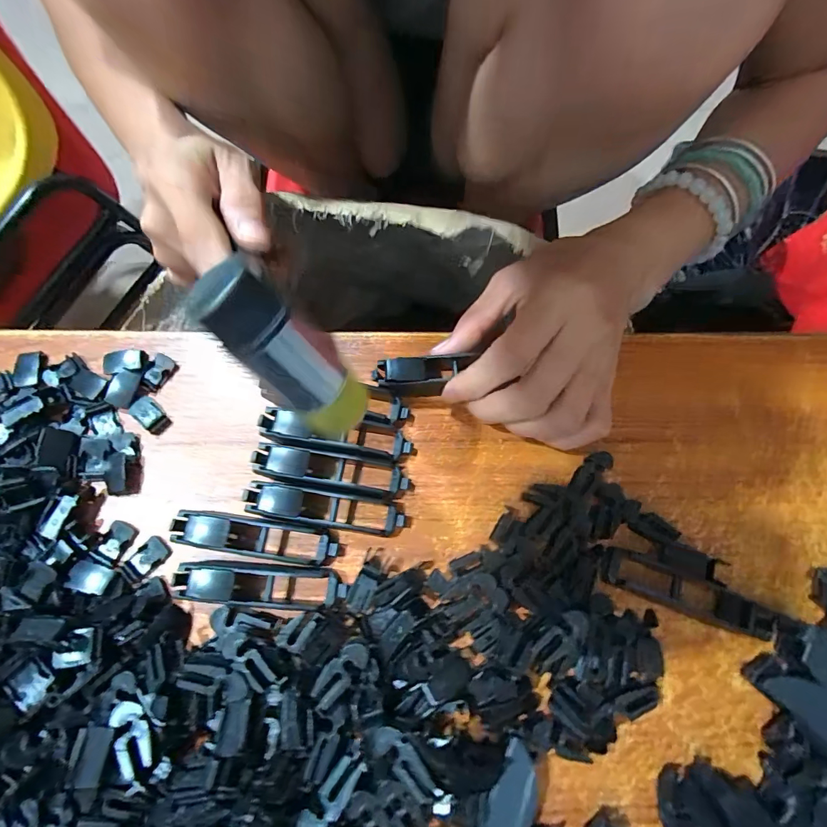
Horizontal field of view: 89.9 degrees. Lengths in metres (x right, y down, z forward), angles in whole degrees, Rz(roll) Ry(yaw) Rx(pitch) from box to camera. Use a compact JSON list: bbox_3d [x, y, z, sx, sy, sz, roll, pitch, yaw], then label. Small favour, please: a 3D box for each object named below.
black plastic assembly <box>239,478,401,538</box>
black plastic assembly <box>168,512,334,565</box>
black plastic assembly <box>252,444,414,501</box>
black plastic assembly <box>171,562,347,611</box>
[{"bbox_3d":[-0.042,0.046,0.198,0.074,0.015,0.016,9,73,0],"label":"black plastic assembly"},{"bbox_3d":[-0.073,0.058,0.192,0.073,0.018,0.016,8,73,0],"label":"black plastic assembly"},{"bbox_3d":[-0.039,0.029,0.203,0.077,0.016,0.018,10,73,1],"label":"black plastic assembly"},{"bbox_3d":[-0.069,0.078,0.186,0.073,0.015,0.019,6,73,0],"label":"black plastic assembly"}]

